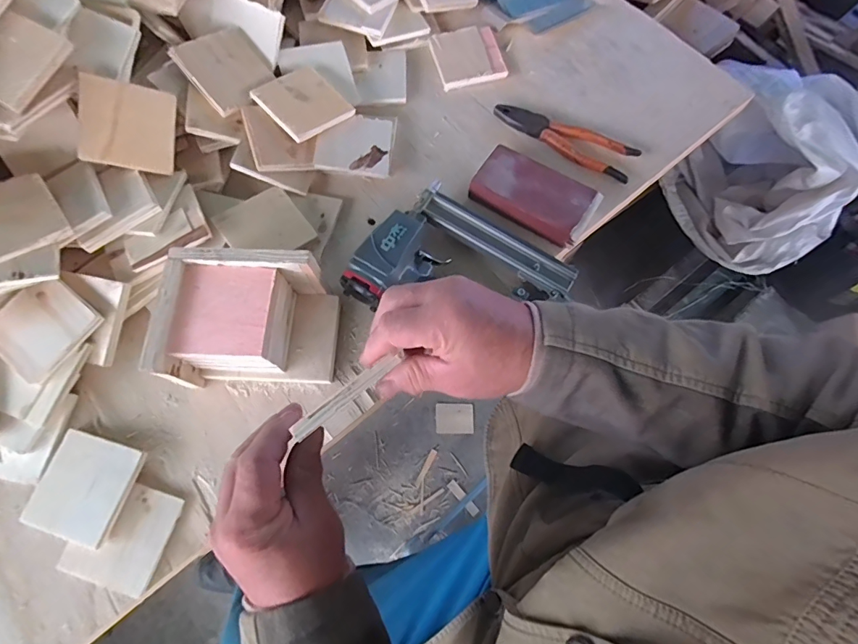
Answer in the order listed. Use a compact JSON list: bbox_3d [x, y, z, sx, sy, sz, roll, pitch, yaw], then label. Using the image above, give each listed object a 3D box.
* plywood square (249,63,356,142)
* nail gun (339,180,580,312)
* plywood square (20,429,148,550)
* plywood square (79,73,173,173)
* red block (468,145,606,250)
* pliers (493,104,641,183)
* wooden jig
[{"bbox_3d":[-0.160,-0.286,0.567,0.095,0.011,0.101,46,66,5],"label":"plywood square"},{"bbox_3d":[0.040,-0.056,0.499,0.206,0.057,0.195,35,74,12],"label":"nail gun"},{"bbox_3d":[-0.358,0.168,0.449,0.103,0.009,0.093,12,69,13],"label":"plywood square"},{"bbox_3d":[-0.356,-0.231,0.513,0.096,0.006,0.094,5,96,-16],"label":"plywood square"},{"bbox_3d":[0.129,-0.156,0.542,0.149,0.037,0.076,32,73,11],"label":"red block"},{"bbox_3d":[0.179,-0.248,0.586,0.196,0.015,0.050,26,72,10],"label":"pliers"},{"bbox_3d":[-0.186,0.002,0.464,0.156,0.098,0.122,2,70,1],"label":"wooden jig"}]

